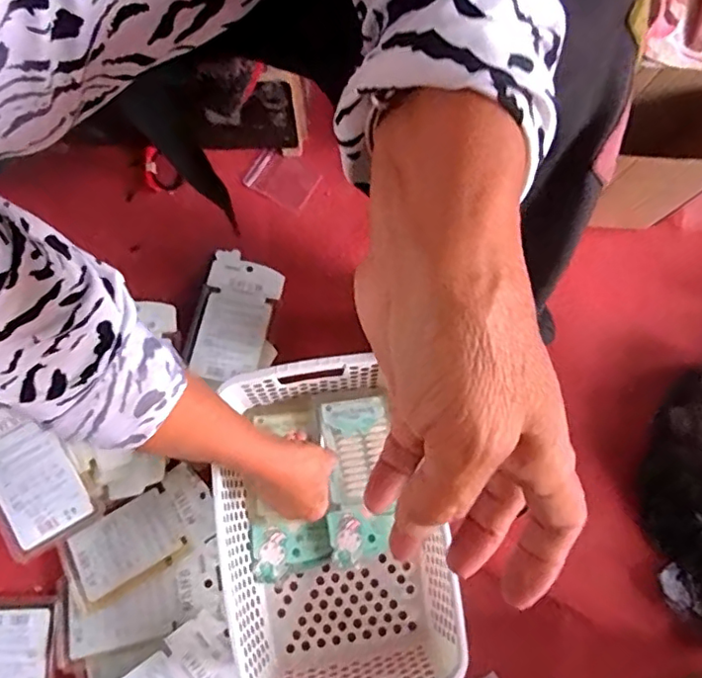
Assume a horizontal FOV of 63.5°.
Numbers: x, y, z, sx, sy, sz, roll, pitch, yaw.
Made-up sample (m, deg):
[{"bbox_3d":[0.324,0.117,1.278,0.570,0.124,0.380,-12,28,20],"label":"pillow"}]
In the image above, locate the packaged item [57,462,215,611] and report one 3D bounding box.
[{"bbox_3d":[-0.214,0.200,0.573,0.152,0.013,0.077,-34,79,-8],"label":"packaged item"}]

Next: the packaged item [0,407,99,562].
[{"bbox_3d":[-0.318,0.125,0.547,0.082,0.014,0.150,-33,78,-8],"label":"packaged item"}]

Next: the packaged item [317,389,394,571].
[{"bbox_3d":[0.006,0.141,0.585,0.066,0.028,0.171,-5,76,-2],"label":"packaged item"}]

